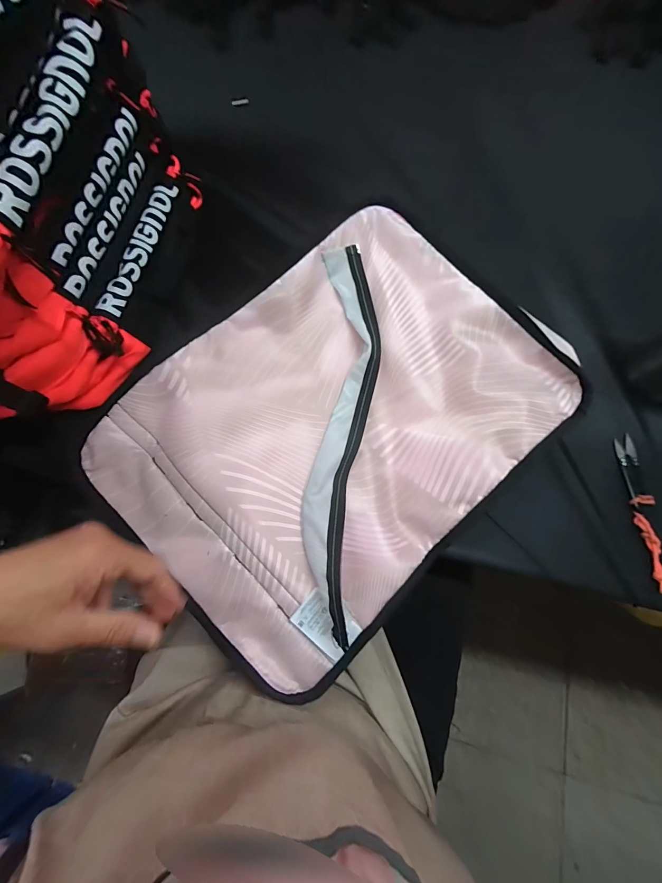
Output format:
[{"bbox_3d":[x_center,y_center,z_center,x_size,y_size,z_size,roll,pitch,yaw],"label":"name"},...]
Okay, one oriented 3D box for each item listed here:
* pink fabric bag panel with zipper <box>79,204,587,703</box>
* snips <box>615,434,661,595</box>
[{"bbox_3d":[0.008,-0.019,0.367,0.474,0.079,0.346,-44,77,-10],"label":"pink fabric bag panel with zipper"},{"bbox_3d":[0.373,0.085,0.389,0.020,0.021,0.192,3,74,3],"label":"snips"}]

